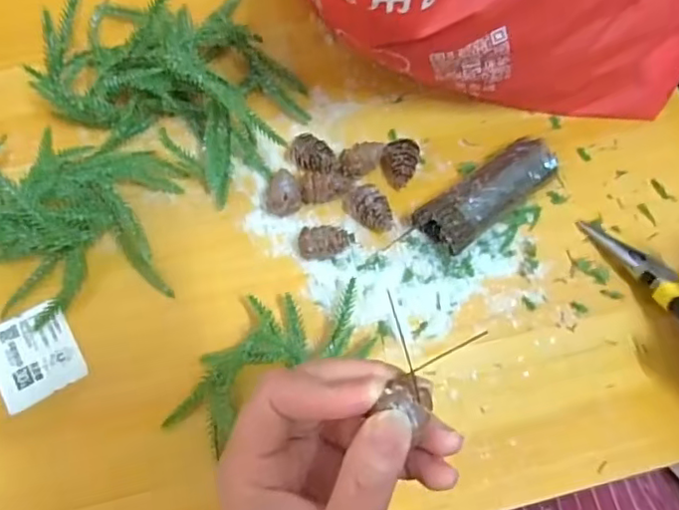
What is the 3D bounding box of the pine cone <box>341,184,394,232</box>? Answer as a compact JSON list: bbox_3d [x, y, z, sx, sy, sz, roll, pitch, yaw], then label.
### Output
[{"bbox_3d":[0.020,-0.033,0.411,0.019,0.017,0.040,-33,68,-17],"label":"pine cone"}]

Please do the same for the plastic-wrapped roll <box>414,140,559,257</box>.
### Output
[{"bbox_3d":[0.102,-0.040,0.416,0.105,0.029,0.038,-36,69,-18],"label":"plastic-wrapped roll"}]

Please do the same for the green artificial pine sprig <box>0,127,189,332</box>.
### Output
[{"bbox_3d":[-0.173,-0.025,0.390,0.135,0.043,0.114,-9,63,-6],"label":"green artificial pine sprig"}]

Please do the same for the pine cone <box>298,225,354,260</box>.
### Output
[{"bbox_3d":[-0.009,-0.006,0.399,0.036,0.018,0.021,-9,63,-6],"label":"pine cone"}]

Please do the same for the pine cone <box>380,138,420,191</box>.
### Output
[{"bbox_3d":[0.041,-0.064,0.431,0.025,0.020,0.035,13,63,6],"label":"pine cone"}]

